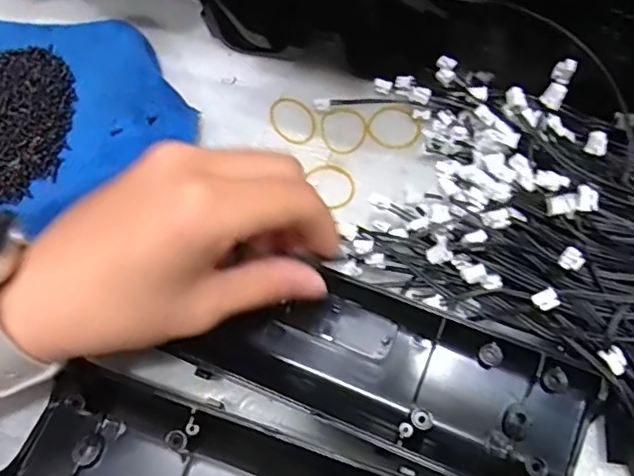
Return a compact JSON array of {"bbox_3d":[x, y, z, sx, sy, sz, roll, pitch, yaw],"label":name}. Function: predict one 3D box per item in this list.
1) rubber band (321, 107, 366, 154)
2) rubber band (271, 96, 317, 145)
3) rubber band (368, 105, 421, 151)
[{"bbox_3d":[0.016,-0.064,0.341,0.027,0.004,0.030,-10,67,-3],"label":"rubber band"},{"bbox_3d":[-0.014,-0.070,0.346,0.025,0.004,0.036,-25,69,-9],"label":"rubber band"},{"bbox_3d":[0.045,-0.065,0.342,0.029,0.004,0.030,-1,67,1],"label":"rubber band"}]

